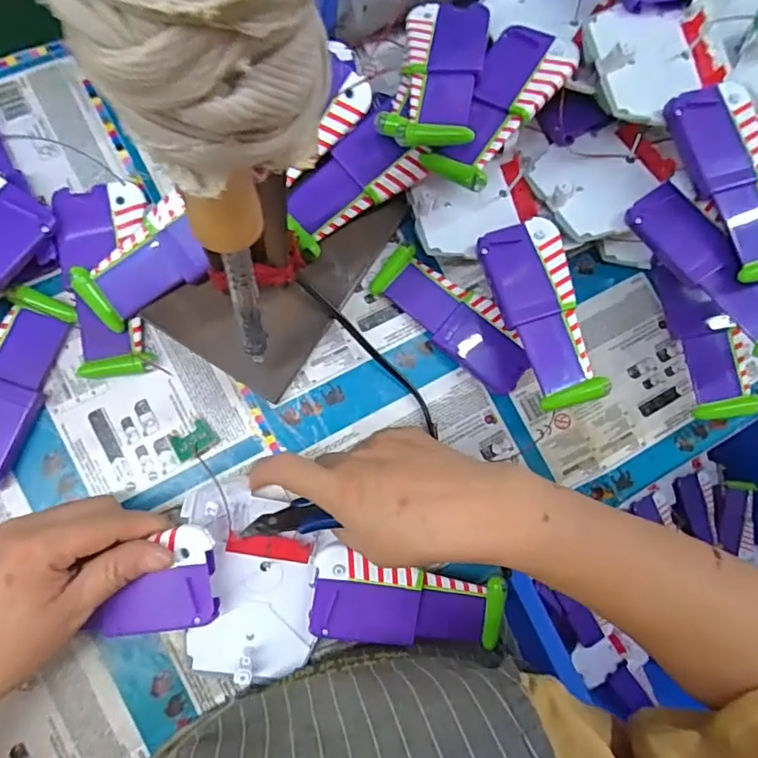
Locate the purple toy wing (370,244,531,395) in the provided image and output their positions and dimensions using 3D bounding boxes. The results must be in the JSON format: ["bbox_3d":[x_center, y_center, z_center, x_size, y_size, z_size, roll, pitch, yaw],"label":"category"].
[{"bbox_3d":[0.051,-0.041,0.361,0.117,0.020,0.041,39,80,-3],"label":"purple toy wing"}]

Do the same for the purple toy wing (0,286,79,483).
[{"bbox_3d":[-0.225,0.005,0.317,0.050,0.014,0.119,25,81,-6],"label":"purple toy wing"}]

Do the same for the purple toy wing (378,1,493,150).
[{"bbox_3d":[0.037,-0.188,0.332,0.052,0.015,0.118,9,68,6],"label":"purple toy wing"}]

